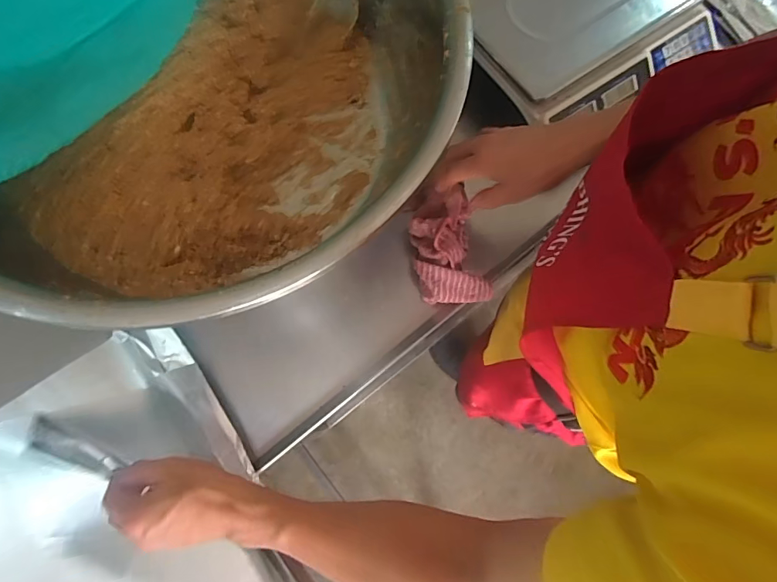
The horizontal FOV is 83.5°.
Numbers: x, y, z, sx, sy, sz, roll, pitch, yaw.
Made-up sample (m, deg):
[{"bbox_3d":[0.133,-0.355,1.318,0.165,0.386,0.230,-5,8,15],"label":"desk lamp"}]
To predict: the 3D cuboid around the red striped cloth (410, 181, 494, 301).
[{"bbox_3d":[0.078,-0.054,0.580,0.090,0.050,0.143,-16,78,-2],"label":"red striped cloth"}]

